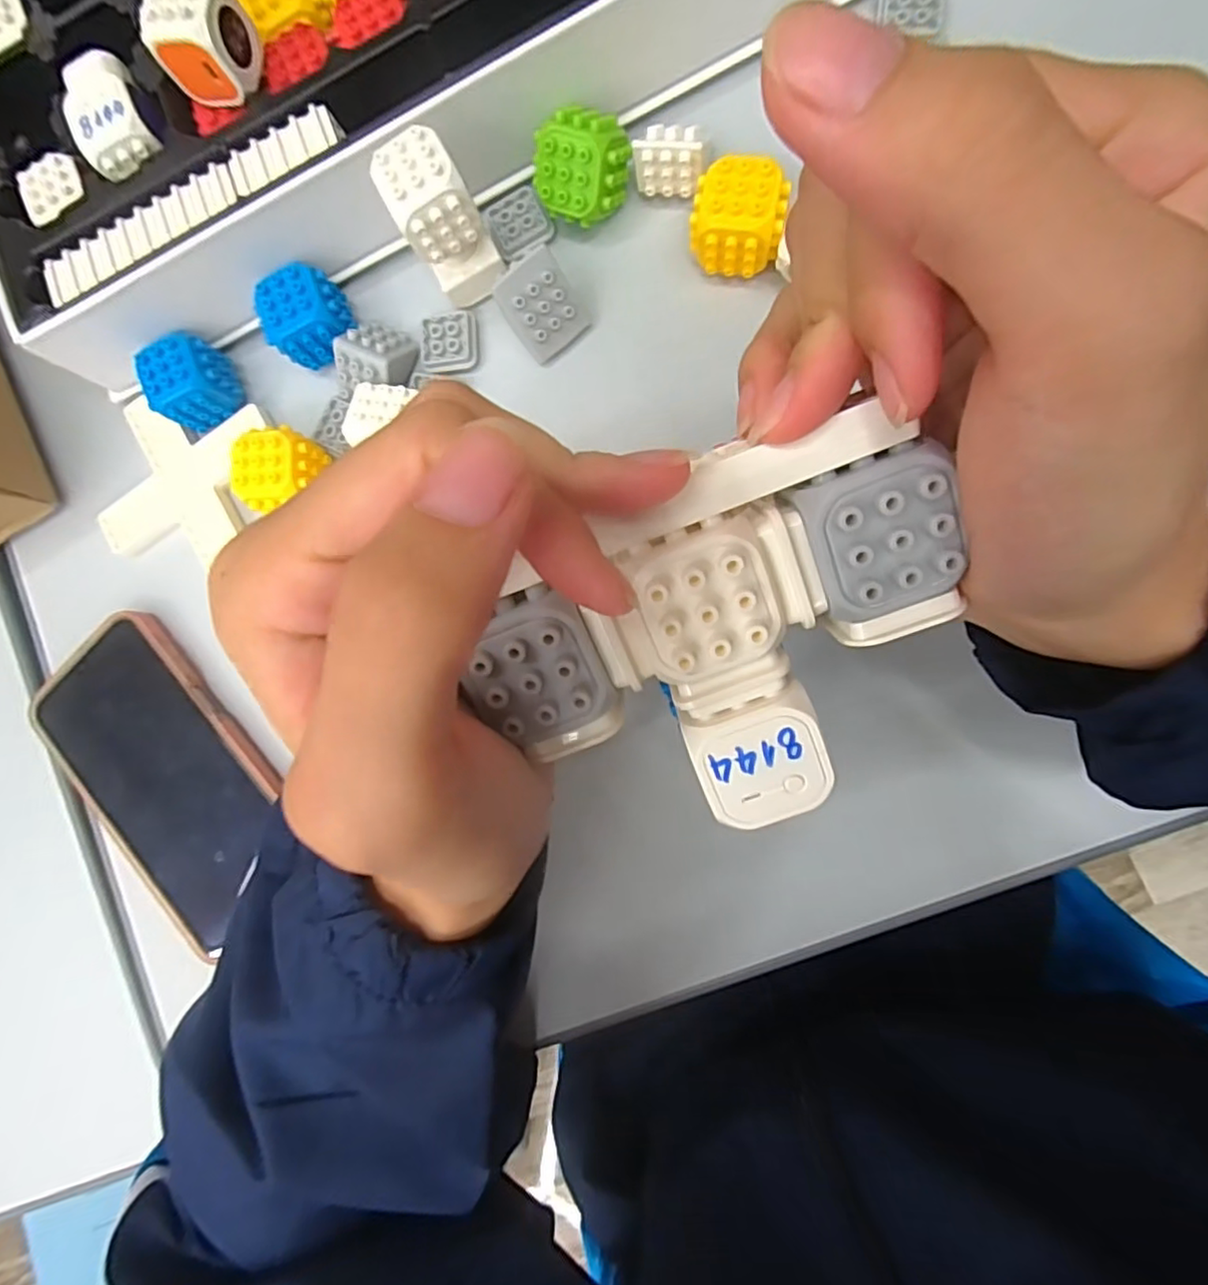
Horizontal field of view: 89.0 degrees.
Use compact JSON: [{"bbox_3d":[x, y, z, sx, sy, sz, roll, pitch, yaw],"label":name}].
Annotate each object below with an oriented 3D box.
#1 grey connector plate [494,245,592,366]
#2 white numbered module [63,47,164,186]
[{"bbox_3d":[-0.026,-0.149,0.274,0.031,0.040,0.008,-39,40,5],"label":"grey connector plate"},{"bbox_3d":[-0.217,-0.232,0.269,0.030,0.017,0.048,-22,84,7],"label":"white numbered module"}]

